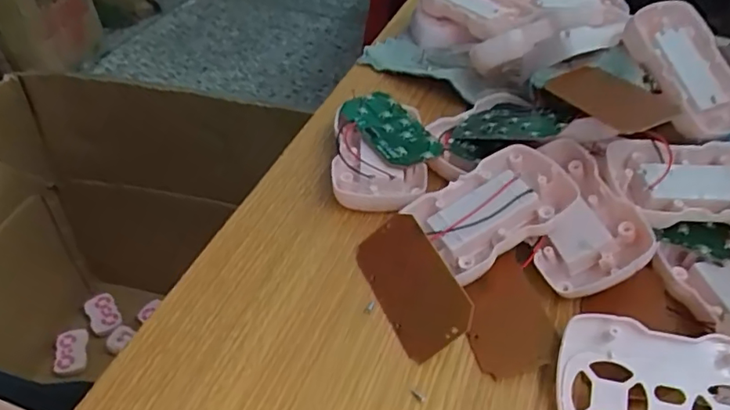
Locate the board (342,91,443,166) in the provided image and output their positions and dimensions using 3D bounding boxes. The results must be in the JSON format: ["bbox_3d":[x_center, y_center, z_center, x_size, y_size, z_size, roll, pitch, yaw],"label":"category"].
[{"bbox_3d":[0.016,-0.048,0.349,0.036,0.005,0.068,-28,55,-20],"label":"board"}]

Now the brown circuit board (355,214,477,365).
[{"bbox_3d":[0.022,0.037,0.273,0.038,0.004,0.073,-43,50,15],"label":"brown circuit board"}]

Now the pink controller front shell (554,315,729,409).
[{"bbox_3d":[0.127,0.078,0.234,0.087,0.006,0.054,7,67,13],"label":"pink controller front shell"}]

